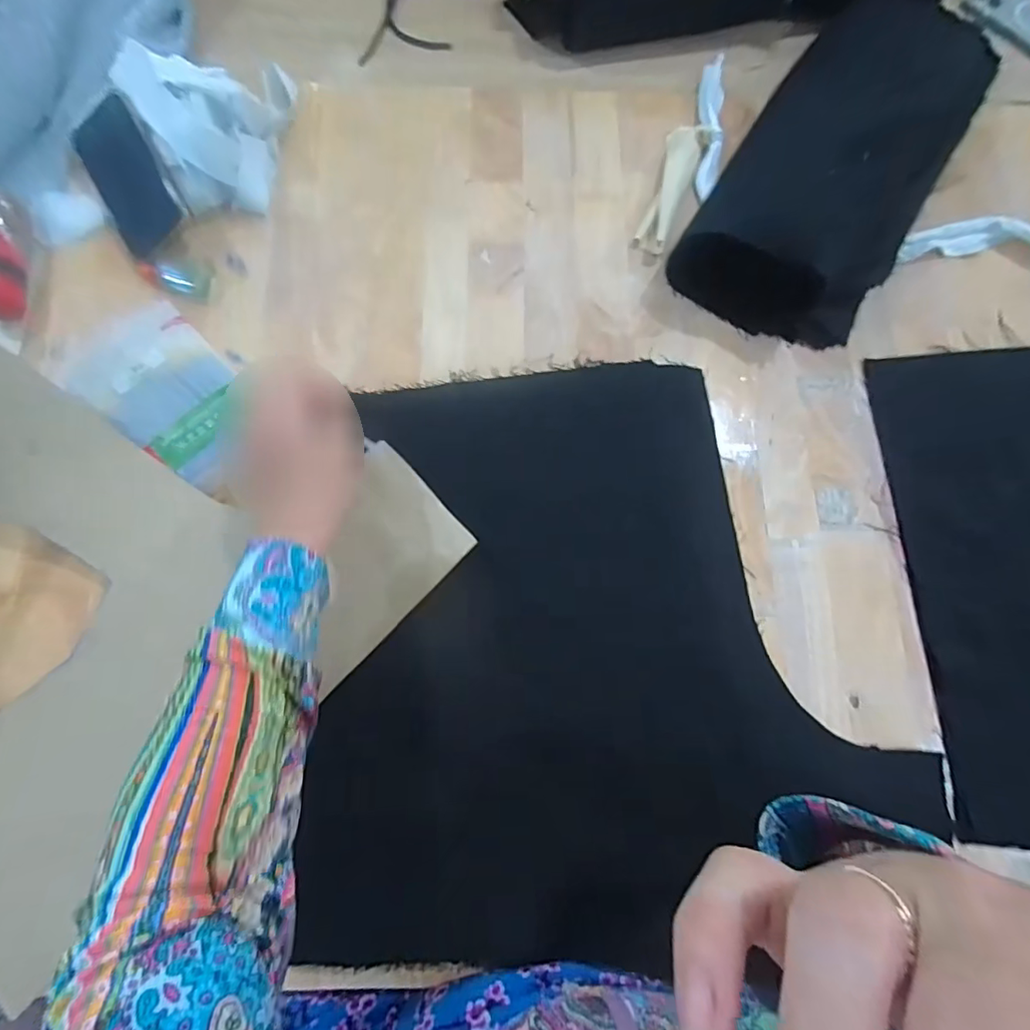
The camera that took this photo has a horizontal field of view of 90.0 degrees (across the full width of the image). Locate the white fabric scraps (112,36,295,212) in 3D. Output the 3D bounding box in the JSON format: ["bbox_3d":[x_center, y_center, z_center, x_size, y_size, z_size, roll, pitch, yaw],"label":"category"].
[{"bbox_3d":[-0.278,-0.362,0.479,0.144,0.064,0.150,-15,76,-6],"label":"white fabric scraps"}]

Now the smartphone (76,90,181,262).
[{"bbox_3d":[-0.354,-0.307,0.472,0.067,0.010,0.137,-26,91,9],"label":"smartphone"}]

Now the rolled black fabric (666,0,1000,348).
[{"bbox_3d":[0.324,-0.353,0.488,0.177,0.096,0.409,32,76,7],"label":"rolled black fabric"}]

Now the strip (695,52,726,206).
[{"bbox_3d":[0.202,-0.405,0.529,0.025,0.018,0.186,10,75,1],"label":"strip"}]

